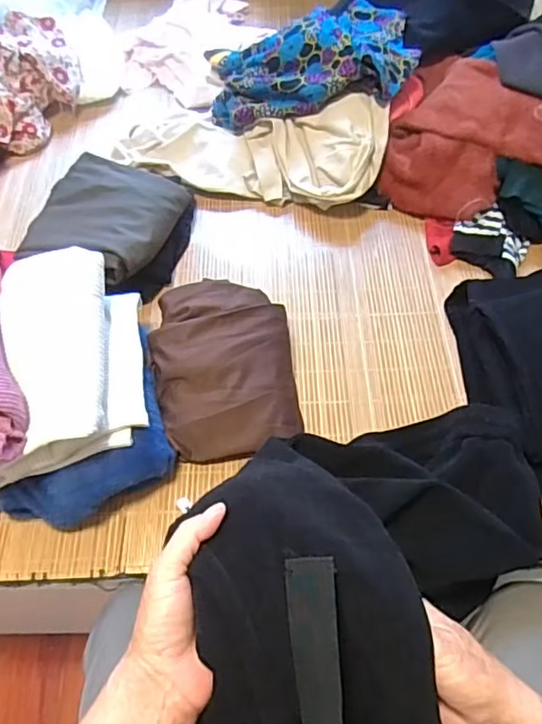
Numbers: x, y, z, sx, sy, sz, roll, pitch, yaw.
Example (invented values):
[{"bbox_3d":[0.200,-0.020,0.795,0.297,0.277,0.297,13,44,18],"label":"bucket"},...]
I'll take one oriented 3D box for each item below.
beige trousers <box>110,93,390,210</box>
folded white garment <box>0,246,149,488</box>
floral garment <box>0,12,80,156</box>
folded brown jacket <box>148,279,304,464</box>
[{"bbox_3d":[-0.048,-0.375,0.993,0.475,0.082,0.173,9,58,8],"label":"beige trousers"},{"bbox_3d":[-0.257,-0.008,0.704,0.185,0.098,0.256,-9,58,-4],"label":"folded white garment"},{"bbox_3d":[-0.505,-0.531,1.109,0.290,0.120,0.267,-1,57,2],"label":"floral garment"},{"bbox_3d":[-0.061,0.002,0.772,0.182,0.079,0.237,-9,58,-3],"label":"folded brown jacket"}]

